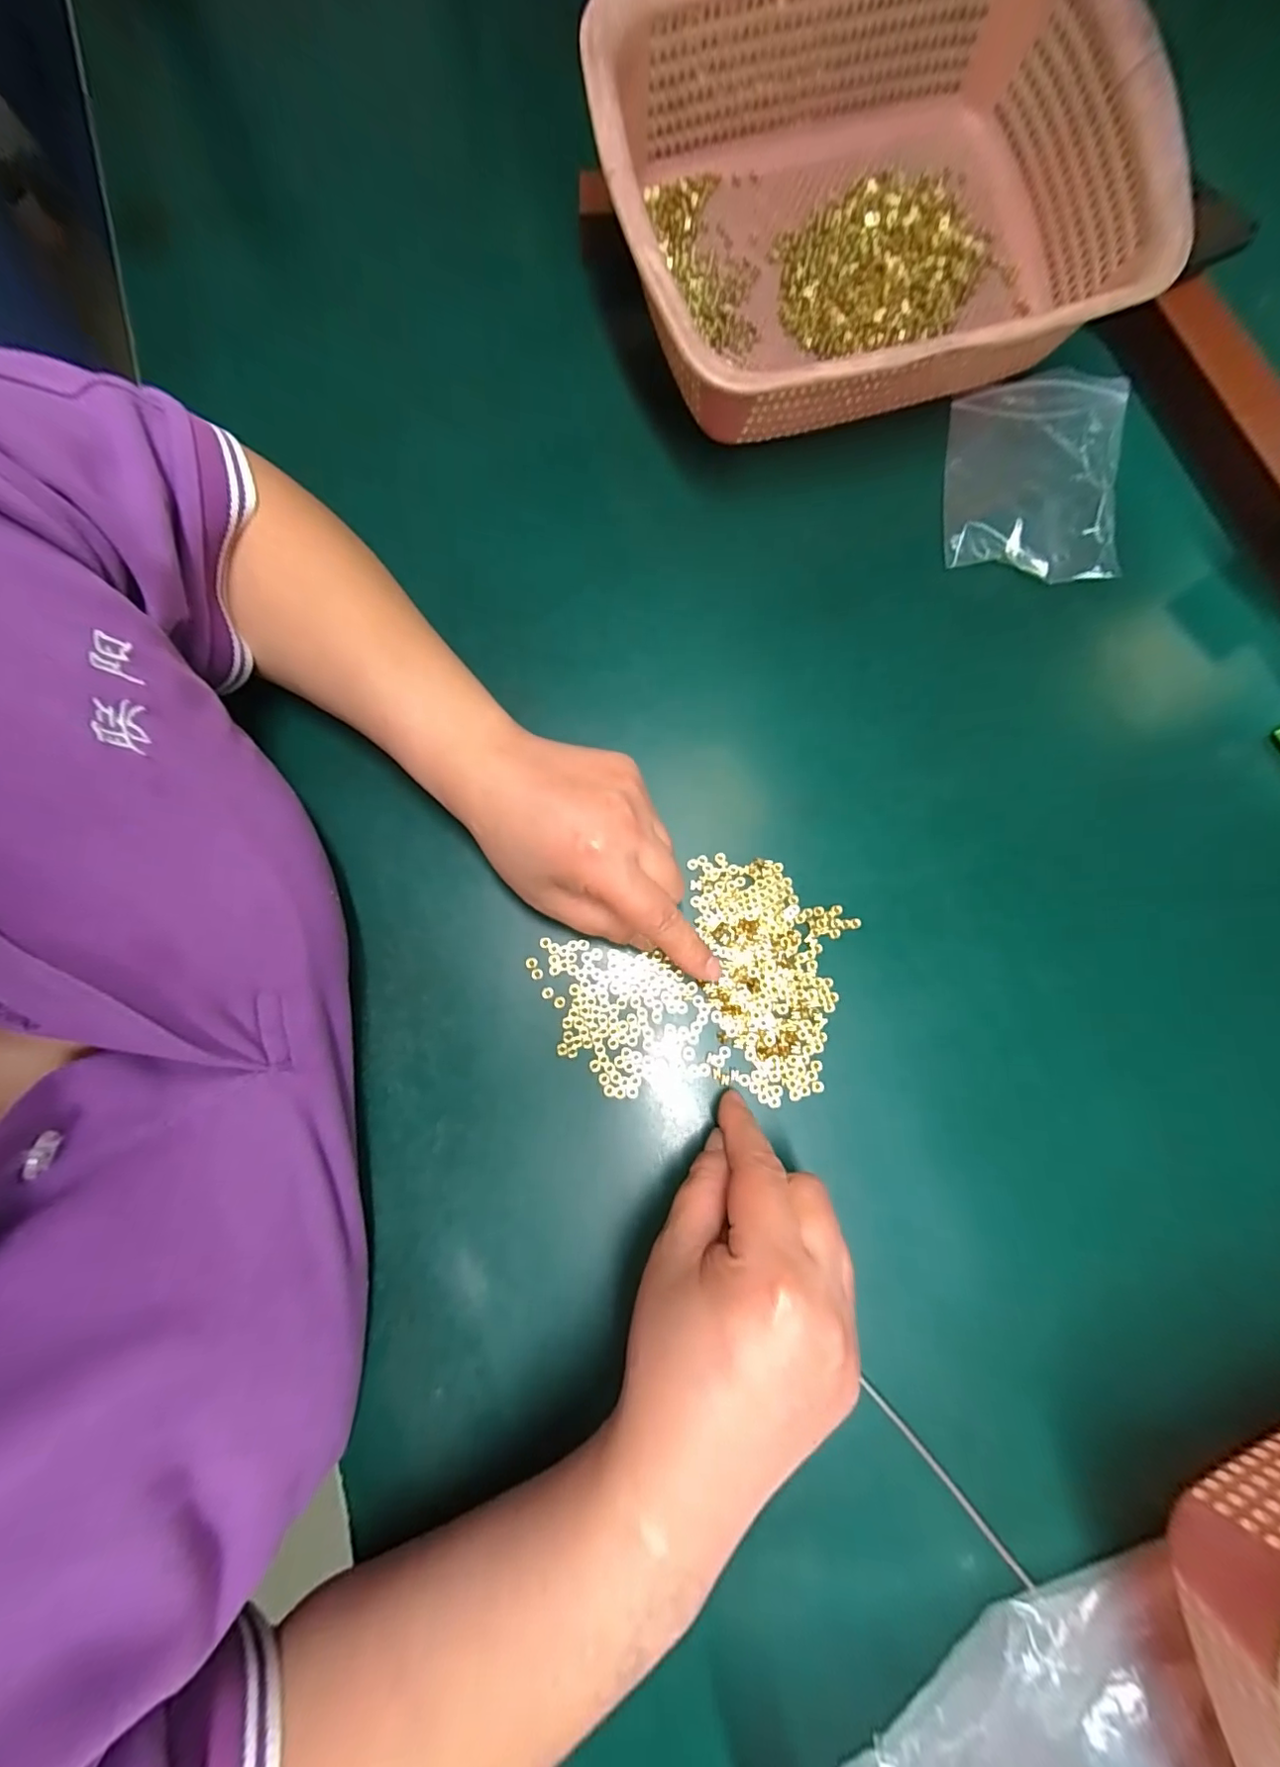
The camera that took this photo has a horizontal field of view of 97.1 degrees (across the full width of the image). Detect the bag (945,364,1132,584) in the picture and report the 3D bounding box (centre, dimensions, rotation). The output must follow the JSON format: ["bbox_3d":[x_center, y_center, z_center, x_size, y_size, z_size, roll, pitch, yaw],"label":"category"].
[{"bbox_3d":[0.236,-0.249,0.341,0.094,0.022,0.141,8,74,9],"label":"bag"}]

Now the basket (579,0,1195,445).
[{"bbox_3d":[0.129,-0.385,0.326,0.302,0.095,0.224,-14,89,-3],"label":"basket"}]

